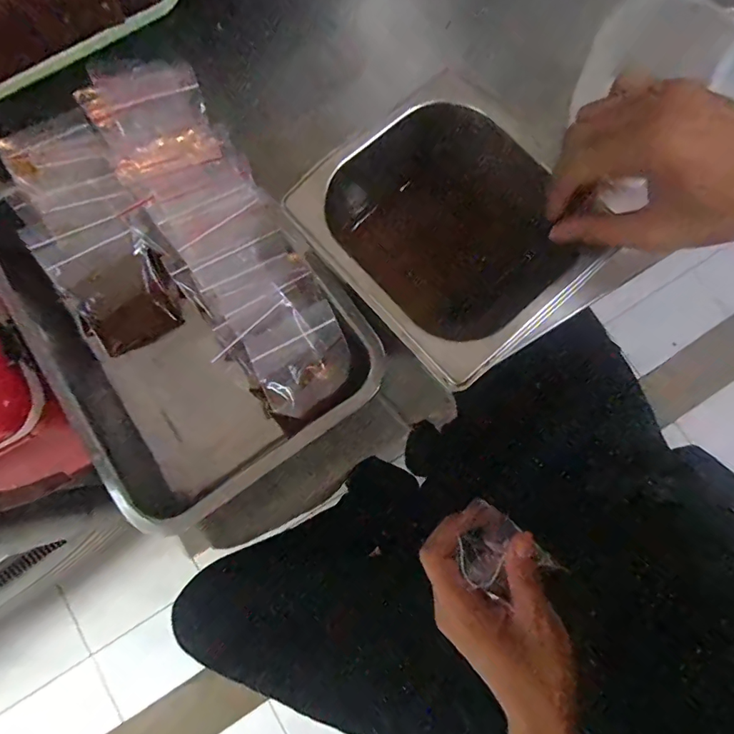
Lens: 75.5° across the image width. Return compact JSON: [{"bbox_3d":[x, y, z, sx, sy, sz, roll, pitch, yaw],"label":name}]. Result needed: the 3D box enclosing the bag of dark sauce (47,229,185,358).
[{"bbox_3d":[-0.192,-0.060,0.375,0.075,0.013,0.086,-33,107,-10],"label":"bag of dark sauce"}]

